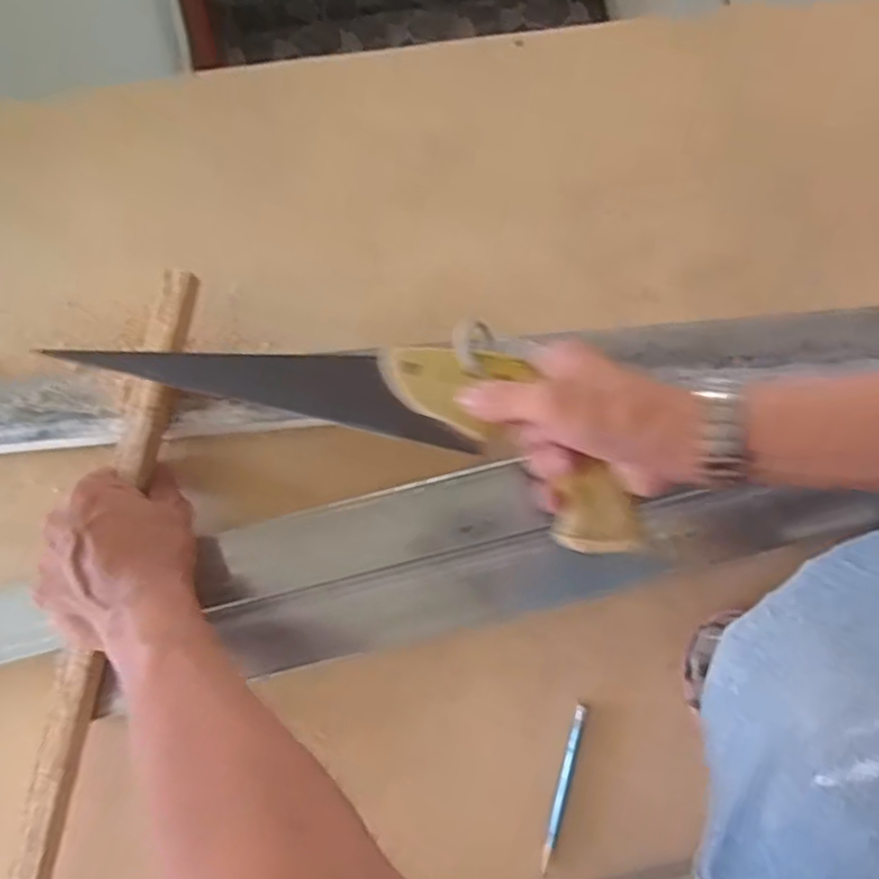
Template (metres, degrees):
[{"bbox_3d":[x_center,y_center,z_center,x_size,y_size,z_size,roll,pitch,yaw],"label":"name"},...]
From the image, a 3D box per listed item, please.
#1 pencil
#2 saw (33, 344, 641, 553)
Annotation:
[{"bbox_3d":[0.082,0.228,0.473,0.009,0.006,0.104,16,81,3],"label":"pencil"},{"bbox_3d":[-0.053,-0.029,0.449,0.369,0.018,0.092,17,79,10],"label":"saw"}]

